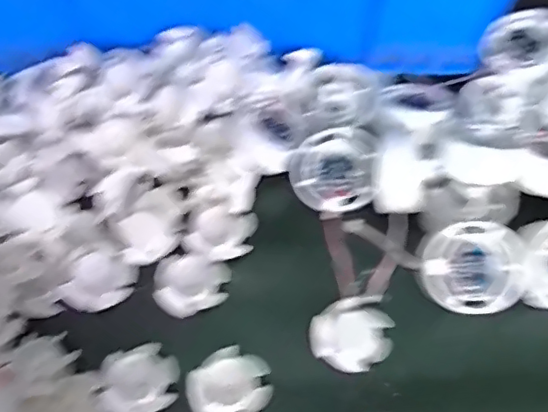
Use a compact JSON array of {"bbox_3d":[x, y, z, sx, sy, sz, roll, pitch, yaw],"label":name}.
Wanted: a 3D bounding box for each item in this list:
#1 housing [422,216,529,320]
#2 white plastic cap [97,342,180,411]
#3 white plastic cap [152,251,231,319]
[{"bbox_3d":[0.121,0.037,0.351,0.055,0.025,0.055,0,86,1],"label":"housing"},{"bbox_3d":[-0.079,0.103,0.334,0.045,0.018,0.040,-13,61,-6],"label":"white plastic cap"},{"bbox_3d":[-0.054,0.051,0.363,0.046,0.010,0.039,14,62,9],"label":"white plastic cap"}]

